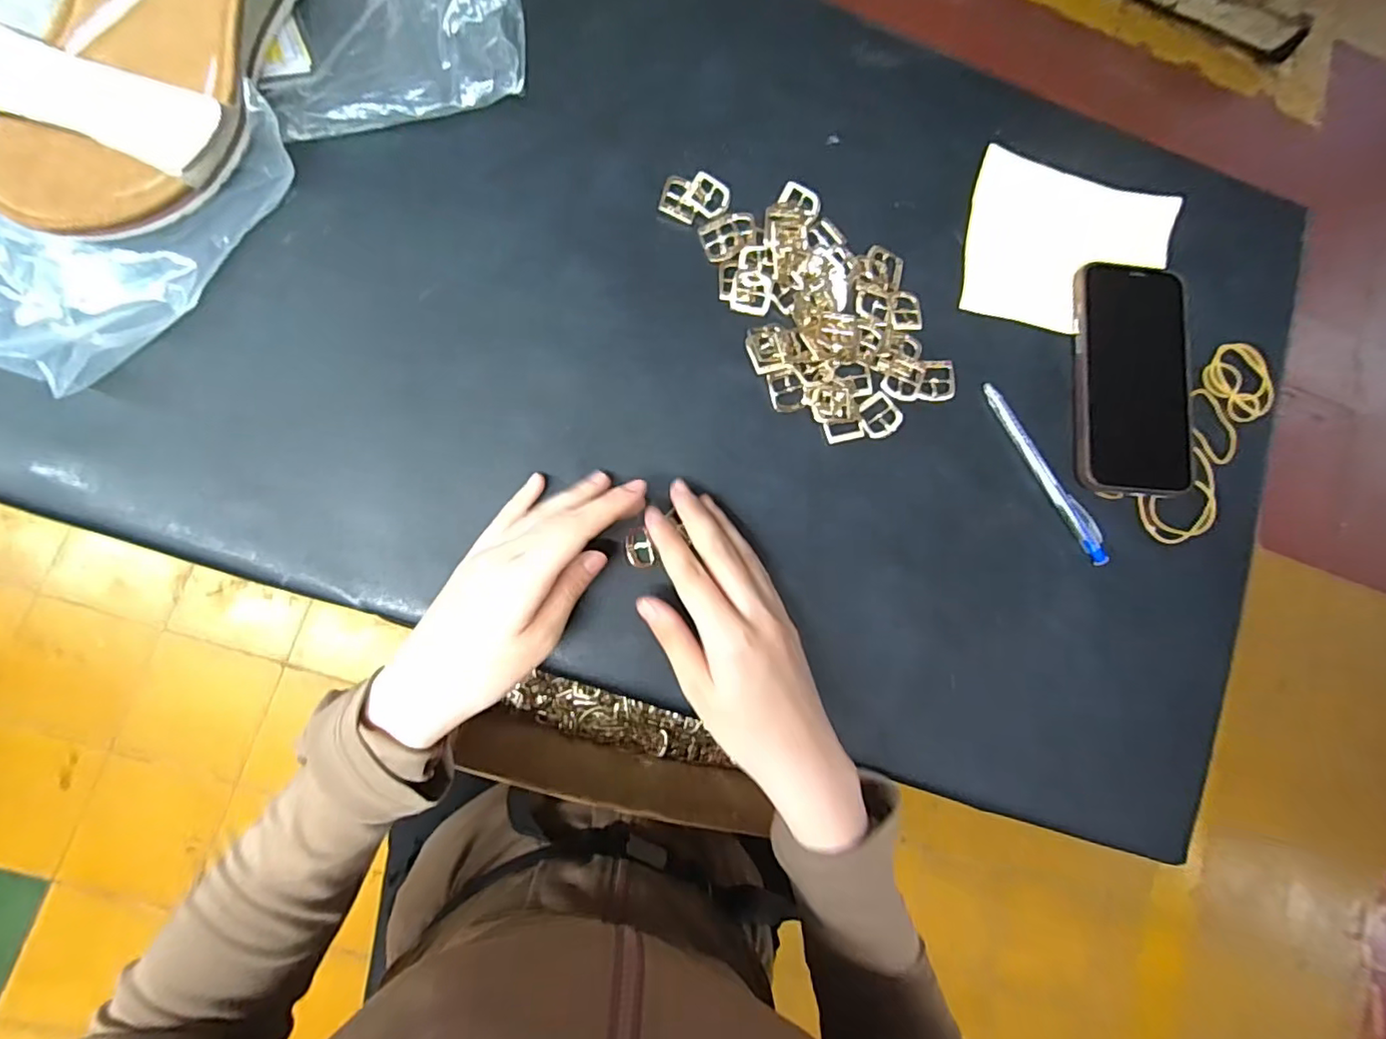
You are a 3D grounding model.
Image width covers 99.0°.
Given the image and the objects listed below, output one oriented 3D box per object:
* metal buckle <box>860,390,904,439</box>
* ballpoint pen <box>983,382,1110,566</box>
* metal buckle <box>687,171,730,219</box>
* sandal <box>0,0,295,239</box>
[{"bbox_3d":[0.123,-0.068,0.389,0.028,0.004,0.028,-42,91,-9],"label":"metal buckle"},{"bbox_3d":[0.237,-0.031,0.396,0.014,0.008,0.140,-33,90,-9],"label":"ballpoint pen"},{"bbox_3d":[0.011,-0.214,0.389,0.027,0.004,0.025,27,82,-5],"label":"metal buckle"},{"bbox_3d":[-0.287,-0.261,0.316,0.105,0.081,0.236,28,95,-5],"label":"sandal"}]

